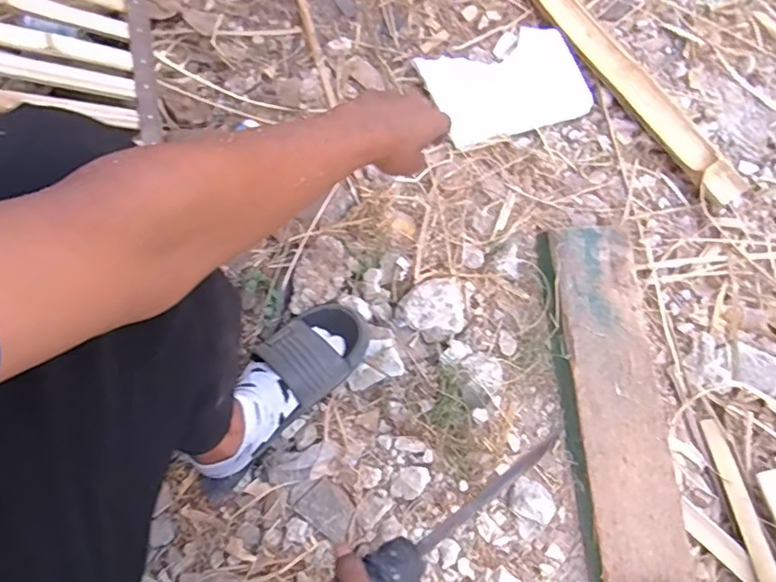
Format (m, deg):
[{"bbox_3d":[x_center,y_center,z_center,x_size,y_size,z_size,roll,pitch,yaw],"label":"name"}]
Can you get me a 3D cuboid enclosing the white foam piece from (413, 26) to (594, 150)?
[{"bbox_3d":[0.189,-0.324,0.844,0.239,0.015,0.171,-21,73,-8],"label":"white foam piece"}]

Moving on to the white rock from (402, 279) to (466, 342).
[{"bbox_3d":[0.067,0.023,0.701,0.099,0.041,0.078,-37,76,-12],"label":"white rock"}]

